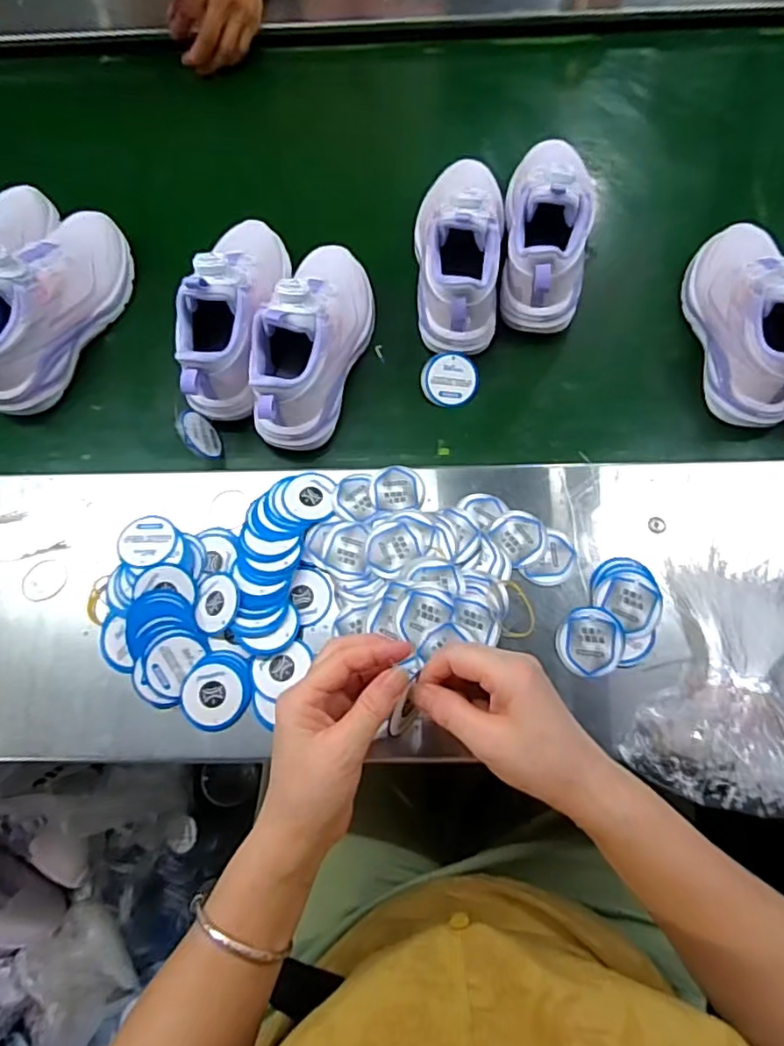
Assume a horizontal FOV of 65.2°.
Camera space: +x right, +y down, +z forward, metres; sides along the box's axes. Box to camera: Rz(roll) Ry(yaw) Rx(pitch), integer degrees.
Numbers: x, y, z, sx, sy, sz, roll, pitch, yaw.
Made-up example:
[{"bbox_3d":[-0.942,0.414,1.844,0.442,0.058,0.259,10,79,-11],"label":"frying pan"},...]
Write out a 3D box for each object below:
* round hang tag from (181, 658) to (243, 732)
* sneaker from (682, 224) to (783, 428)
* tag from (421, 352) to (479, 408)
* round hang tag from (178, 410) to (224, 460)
[{"bbox_3d":[-0.137,0.131,0.467,0.045,0.005,0.052,-1,82,-1],"label":"round hang tag"},{"bbox_3d":[0.317,-0.189,0.545,0.072,0.111,0.206,-5,70,1],"label":"sneaker"},{"bbox_3d":[0.055,-0.135,0.577,0.052,0.006,0.049,0,99,-1],"label":"tag"},{"bbox_3d":[-0.169,-0.079,0.551,0.007,0.045,0.045,-22,87,29],"label":"round hang tag"}]

